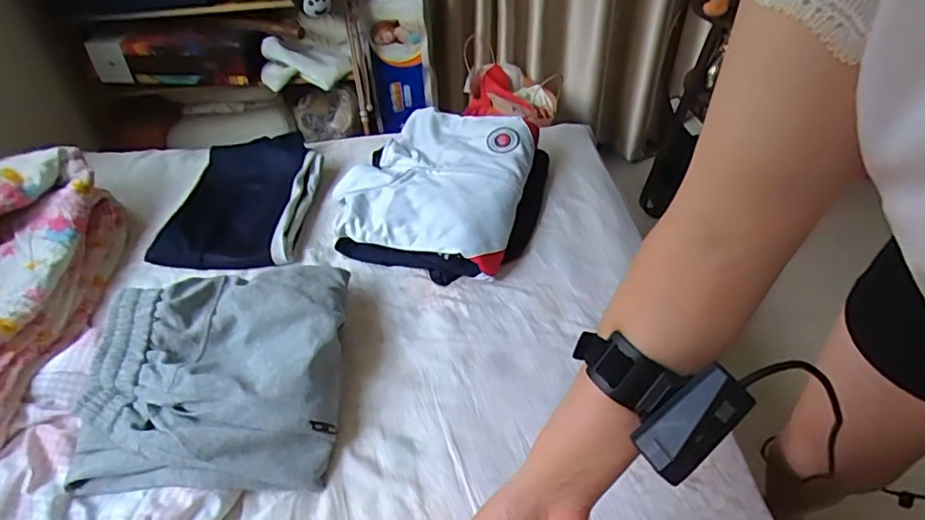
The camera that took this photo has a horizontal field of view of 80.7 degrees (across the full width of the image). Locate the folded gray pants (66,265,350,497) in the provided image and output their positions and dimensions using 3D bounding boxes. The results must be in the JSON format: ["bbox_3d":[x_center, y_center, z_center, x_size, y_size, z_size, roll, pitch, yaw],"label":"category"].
[{"bbox_3d":[-0.291,0.121,0.661,0.281,0.113,0.280,-3,43,1],"label":"folded gray pants"}]

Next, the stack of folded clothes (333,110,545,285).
[{"bbox_3d":[-0.024,-0.120,0.889,0.292,0.099,0.316,13,46,17],"label":"stack of folded clothes"}]

